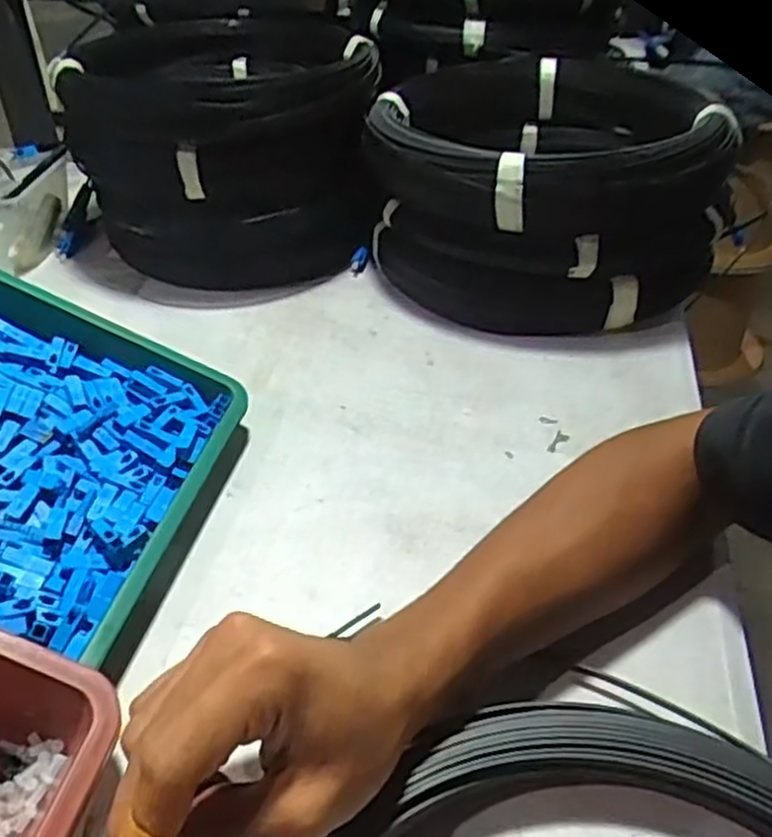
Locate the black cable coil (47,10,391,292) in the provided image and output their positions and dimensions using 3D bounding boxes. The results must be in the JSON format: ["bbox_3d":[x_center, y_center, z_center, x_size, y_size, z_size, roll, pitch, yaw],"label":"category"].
[{"bbox_3d":[-0.142,-0.261,0.729,0.247,0.179,0.295,-7,39,-4],"label":"black cable coil"}]

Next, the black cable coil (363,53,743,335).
[{"bbox_3d":[0.142,-0.225,0.696,0.281,0.145,0.346,1,39,6],"label":"black cable coil"}]

